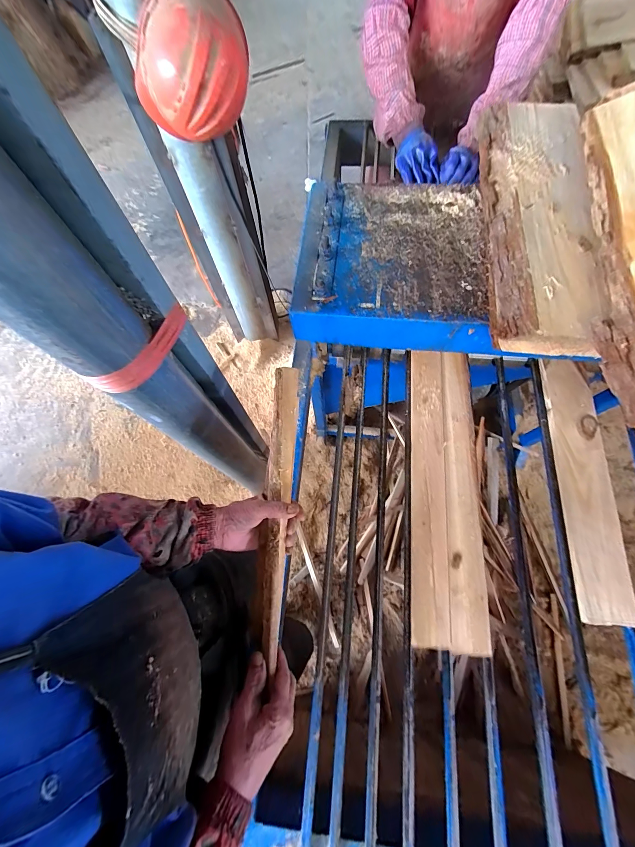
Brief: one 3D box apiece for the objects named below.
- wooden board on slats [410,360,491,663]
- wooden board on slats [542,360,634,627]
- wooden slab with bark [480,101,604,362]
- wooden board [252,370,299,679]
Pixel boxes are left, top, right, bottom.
[{"bbox_3d":[0.212,0.092,0.499,0.111,0.020,0.463,5,70,3],"label":"wooden board on slats"},{"bbox_3d":[0.428,0.085,0.489,0.067,0.025,0.406,6,70,3],"label":"wooden board on slats"},{"bbox_3d":[0.345,-0.341,0.483,0.140,0.067,0.488,8,70,4],"label":"wooden slab with bark"},{"bbox_3d":[-0.063,0.111,0.474,0.042,0.026,0.423,2,73,2],"label":"wooden board"}]

